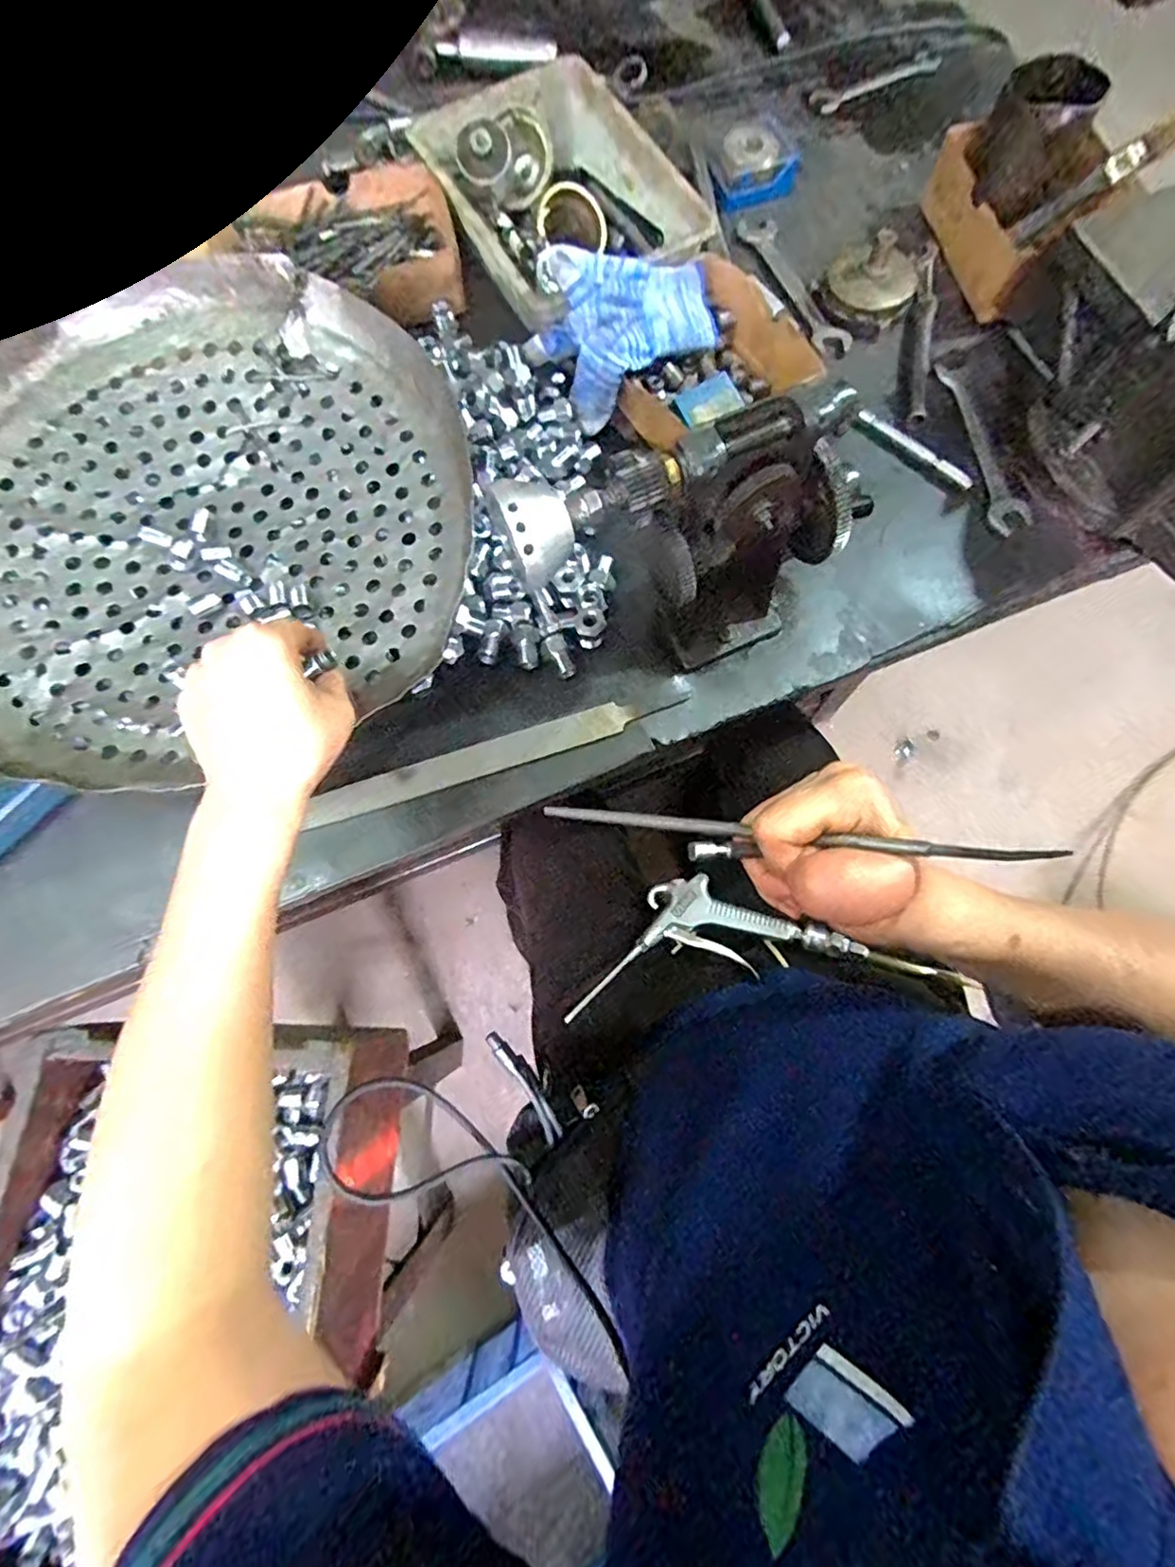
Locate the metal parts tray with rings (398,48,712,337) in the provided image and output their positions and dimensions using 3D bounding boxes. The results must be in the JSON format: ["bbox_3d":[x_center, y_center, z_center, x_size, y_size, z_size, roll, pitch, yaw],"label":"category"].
[{"bbox_3d":[-0.029,-0.504,0.535,0.165,0.053,0.247,-30,75,-7],"label":"metal parts tray with rings"}]

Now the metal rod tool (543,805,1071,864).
[{"bbox_3d":[0.073,0.022,0.288,0.231,0.008,0.007,3,71,36],"label":"metal rod tool"}]

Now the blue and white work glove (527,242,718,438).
[{"bbox_3d":[0.032,-0.374,0.494,0.150,0.059,0.101,-35,76,-9],"label":"blue and white work glove"}]

